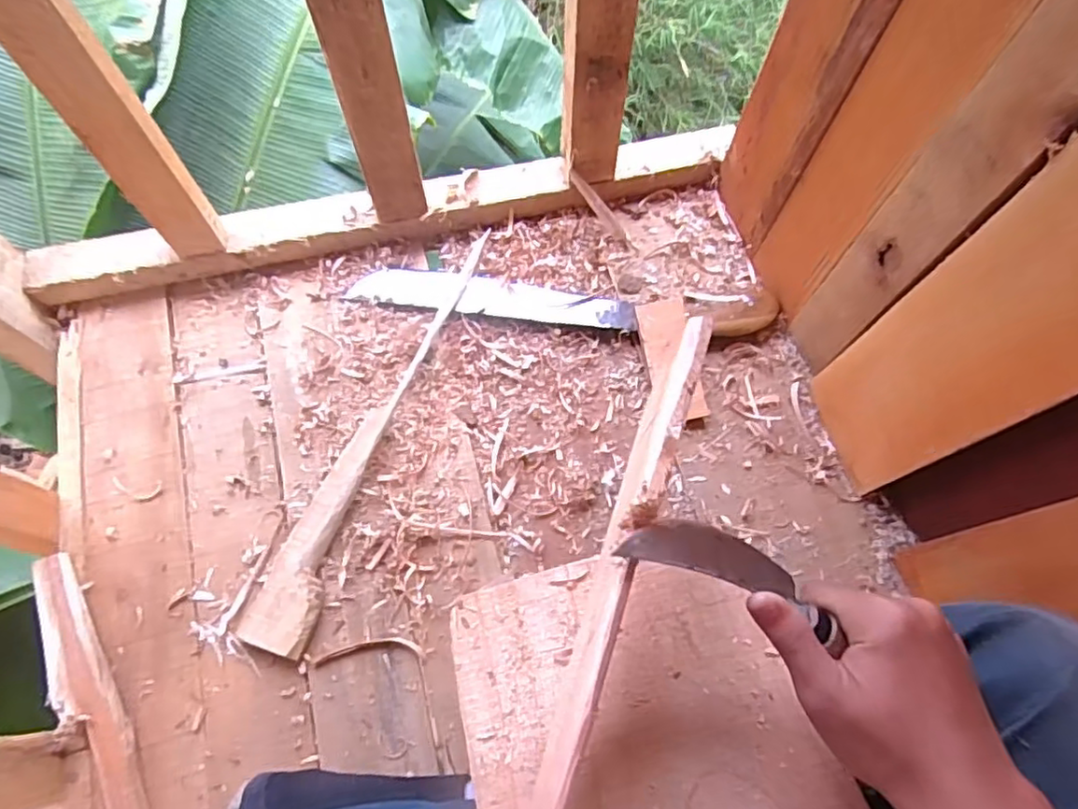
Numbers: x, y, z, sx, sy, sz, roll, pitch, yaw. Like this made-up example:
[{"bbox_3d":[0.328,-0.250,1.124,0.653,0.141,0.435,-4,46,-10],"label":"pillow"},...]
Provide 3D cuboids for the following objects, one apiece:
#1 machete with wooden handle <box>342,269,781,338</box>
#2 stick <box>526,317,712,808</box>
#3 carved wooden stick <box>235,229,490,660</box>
[{"bbox_3d":[0.022,-0.106,0.647,0.429,0.023,0.048,5,68,3],"label":"machete with wooden handle"},{"bbox_3d":[0.010,0.129,0.240,0.015,0.025,0.377,18,67,8],"label":"stick"},{"bbox_3d":[-0.154,0.013,0.595,0.056,0.015,0.427,18,69,8],"label":"carved wooden stick"}]

